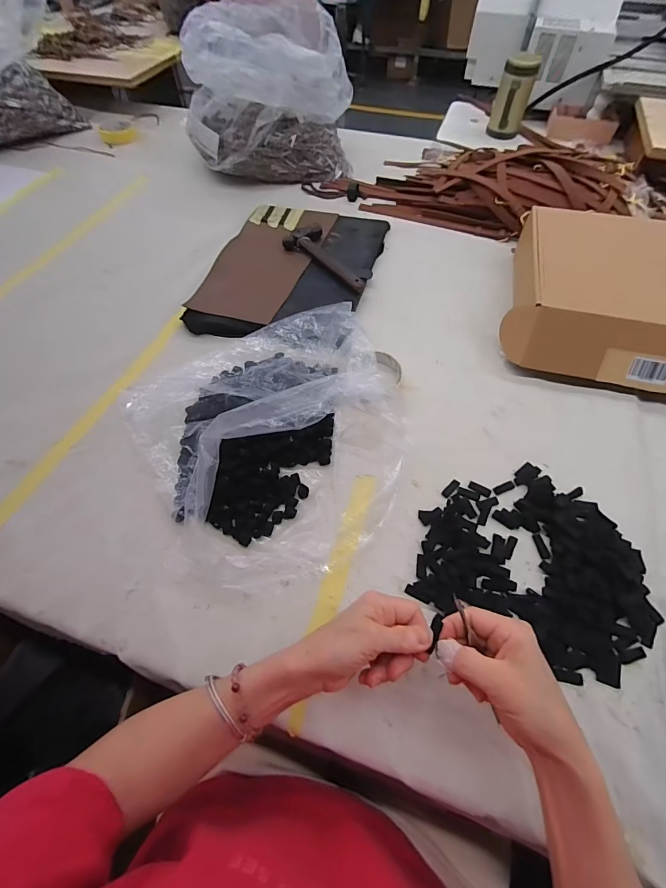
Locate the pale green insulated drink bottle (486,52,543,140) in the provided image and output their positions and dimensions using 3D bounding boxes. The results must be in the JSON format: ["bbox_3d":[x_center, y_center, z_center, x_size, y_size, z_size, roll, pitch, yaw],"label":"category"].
[{"bbox_3d":[0.460,-0.888,0.969,0.084,0.145,0.074,19,61,11],"label":"pale green insulated drink bottle"}]

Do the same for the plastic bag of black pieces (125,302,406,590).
[{"bbox_3d":[-0.085,-0.031,0.440,0.307,0.084,0.353,-17,60,-10],"label":"plastic bag of black pieces"}]

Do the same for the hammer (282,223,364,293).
[{"bbox_3d":[-0.003,-0.331,0.662,0.078,0.028,0.192,-39,66,-21],"label":"hammer"}]

